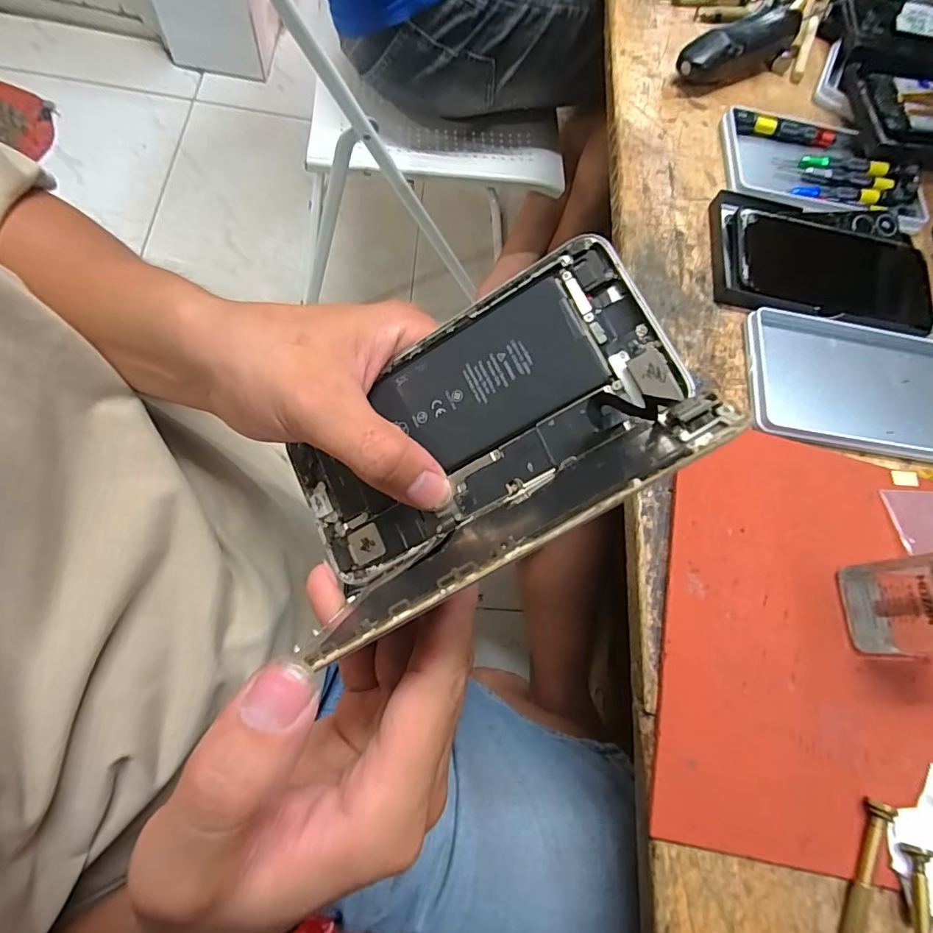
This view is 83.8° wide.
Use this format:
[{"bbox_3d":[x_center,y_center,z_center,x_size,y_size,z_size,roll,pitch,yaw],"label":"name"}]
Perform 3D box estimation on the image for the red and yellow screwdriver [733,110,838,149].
[{"bbox_3d":[0.289,-0.305,0.471,0.097,0.015,0.016,10,69,-5],"label":"red and yellow screwdriver"}]

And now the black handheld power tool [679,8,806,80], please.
[{"bbox_3d":[0.256,-0.390,0.479,0.133,0.037,0.028,-24,76,-16],"label":"black handheld power tool"}]

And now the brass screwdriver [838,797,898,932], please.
[{"bbox_3d":[0.205,0.231,0.270,0.011,0.011,0.107,26,69,2],"label":"brass screwdriver"}]

